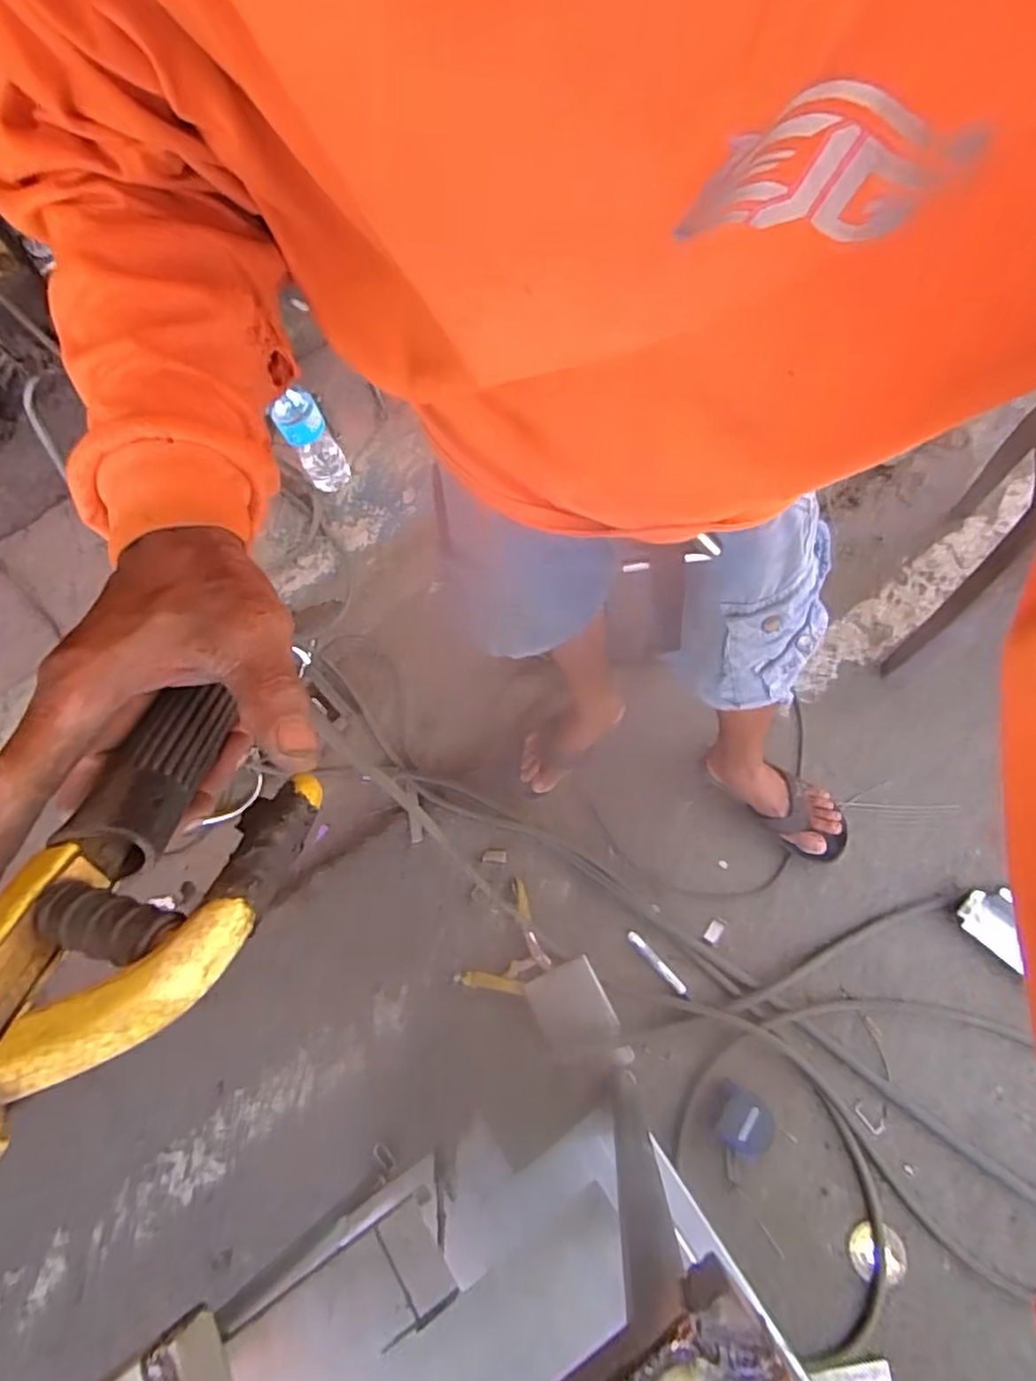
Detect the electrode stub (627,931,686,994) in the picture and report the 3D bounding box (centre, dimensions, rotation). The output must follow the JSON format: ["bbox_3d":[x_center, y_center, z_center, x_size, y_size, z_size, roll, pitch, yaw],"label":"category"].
[{"bbox_3d":[0.209,0.410,1.020,0.017,0.006,0.112,-39,72,-12],"label":"electrode stub"}]

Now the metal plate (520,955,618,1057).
[{"bbox_3d":[0.076,0.468,0.992,0.110,0.007,0.120,-23,62,-9],"label":"metal plate"}]

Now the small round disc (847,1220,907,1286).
[{"bbox_3d":[0.467,0.732,0.879,0.070,0.013,0.065,-1,68,3],"label":"small round disc"}]

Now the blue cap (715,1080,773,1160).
[{"bbox_3d":[0.314,0.598,0.934,0.078,0.010,0.074,26,72,12],"label":"blue cap"}]

